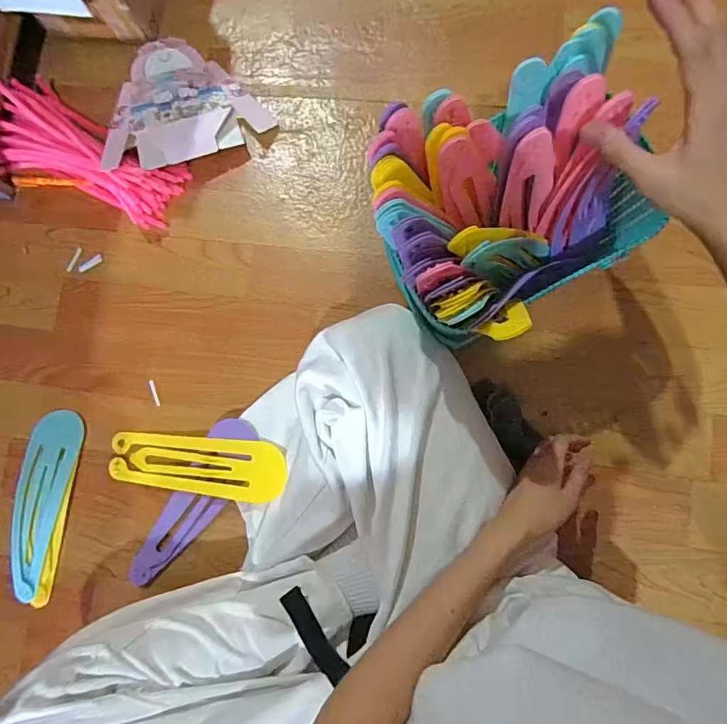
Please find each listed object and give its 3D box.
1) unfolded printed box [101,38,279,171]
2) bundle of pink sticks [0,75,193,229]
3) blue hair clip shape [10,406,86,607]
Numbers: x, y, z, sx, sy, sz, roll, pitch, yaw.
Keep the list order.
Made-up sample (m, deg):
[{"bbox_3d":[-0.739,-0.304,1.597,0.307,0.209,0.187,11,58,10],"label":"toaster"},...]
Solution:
[{"bbox_3d":[-0.280,-0.399,0.669,0.227,0.046,0.203,-20,82,4],"label":"unfolded printed box"},{"bbox_3d":[-0.407,-0.311,0.671,0.291,0.051,0.140,23,87,8],"label":"bundle of pink sticks"},{"bbox_3d":[-0.459,0.199,0.636,0.068,0.031,0.254,11,85,8],"label":"blue hair clip shape"}]

